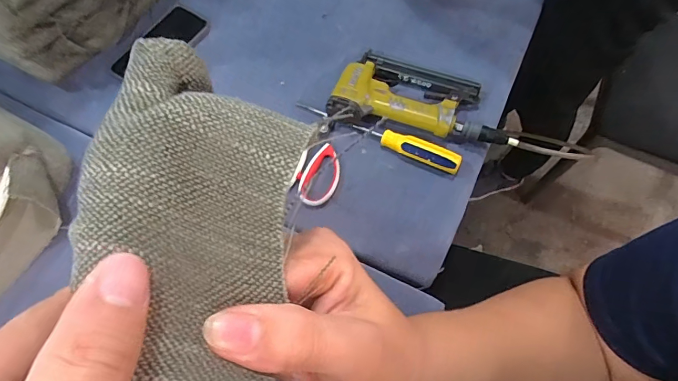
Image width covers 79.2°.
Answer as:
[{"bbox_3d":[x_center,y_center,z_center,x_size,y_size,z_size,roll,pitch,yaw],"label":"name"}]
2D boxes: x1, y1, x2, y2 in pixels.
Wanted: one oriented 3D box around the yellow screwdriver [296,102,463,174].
[{"bbox_3d":[0.050,-0.080,0.580,0.248,0.025,0.025,24,69,11],"label":"yellow screwdriver"}]

